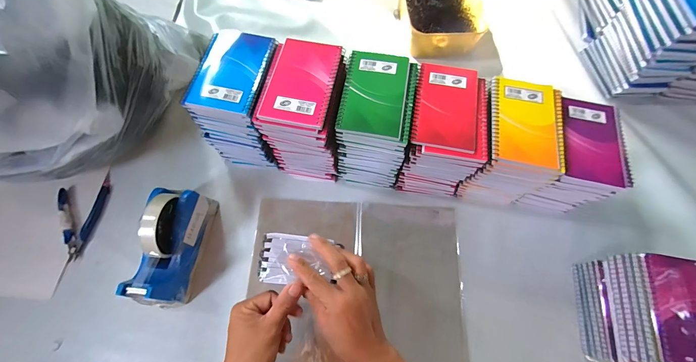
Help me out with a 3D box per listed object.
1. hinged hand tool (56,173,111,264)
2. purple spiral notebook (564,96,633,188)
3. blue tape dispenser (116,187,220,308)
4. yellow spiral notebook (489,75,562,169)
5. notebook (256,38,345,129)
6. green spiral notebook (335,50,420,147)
[{"bbox_3d":[-0.435,0.051,0.479,0.066,0.014,0.134,5,69,0],"label":"hinged hand tool"},{"bbox_3d":[0.342,-0.059,0.417,0.087,0.012,0.133,11,70,3],"label":"purple spiral notebook"},{"bbox_3d":[-0.251,0.092,0.425,0.056,0.104,0.156,5,69,0],"label":"blue tape dispenser"},{"bbox_3d":[0.234,-0.080,0.398,0.083,0.006,0.126,10,70,2],"label":"yellow spiral notebook"},{"bbox_3d":[-0.058,-0.130,0.389,0.082,0.007,0.129,12,70,4],"label":"notebook"},{"bbox_3d":[0.041,-0.115,0.397,0.095,0.007,0.129,12,70,4],"label":"green spiral notebook"}]

